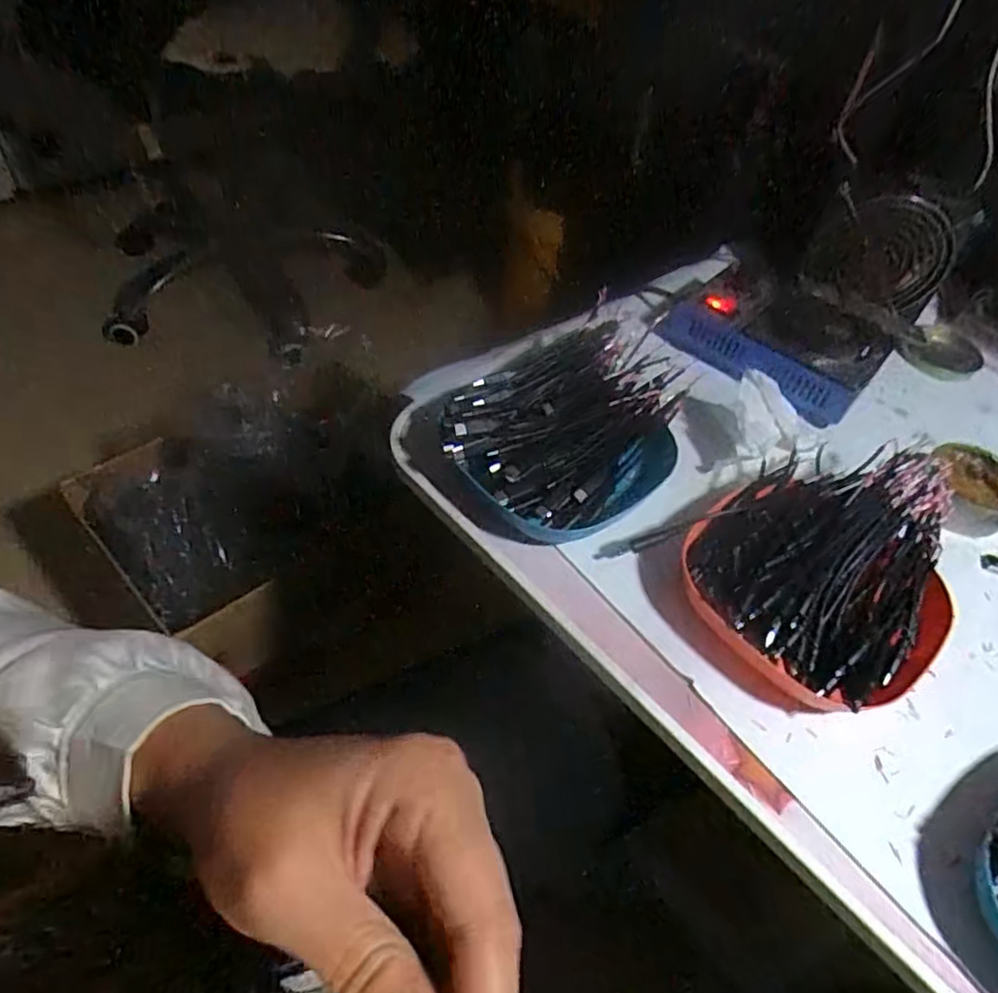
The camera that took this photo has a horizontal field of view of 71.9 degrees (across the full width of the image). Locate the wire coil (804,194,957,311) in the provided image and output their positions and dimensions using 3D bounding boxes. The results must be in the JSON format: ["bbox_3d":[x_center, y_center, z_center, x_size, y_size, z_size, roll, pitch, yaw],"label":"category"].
[{"bbox_3d":[0.326,-0.206,0.575,0.115,0.085,0.004,25,35,-19],"label":"wire coil"}]

